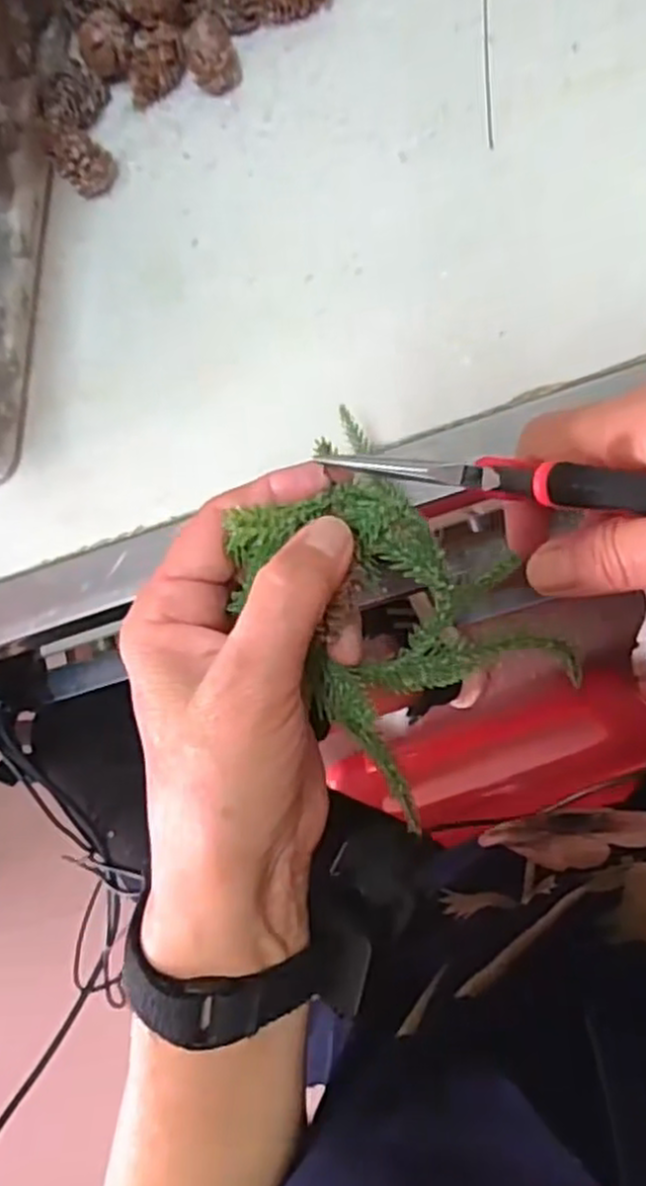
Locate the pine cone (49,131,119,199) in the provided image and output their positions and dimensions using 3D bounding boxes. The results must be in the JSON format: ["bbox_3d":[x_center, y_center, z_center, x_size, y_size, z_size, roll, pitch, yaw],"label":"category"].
[{"bbox_3d":[-0.111,-0.202,0.350,0.023,0.025,0.022,-1,82,9],"label":"pine cone"}]

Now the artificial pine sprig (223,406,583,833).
[{"bbox_3d":[0.019,0.005,0.238,0.070,0.045,0.097,-41,83,5],"label":"artificial pine sprig"}]

